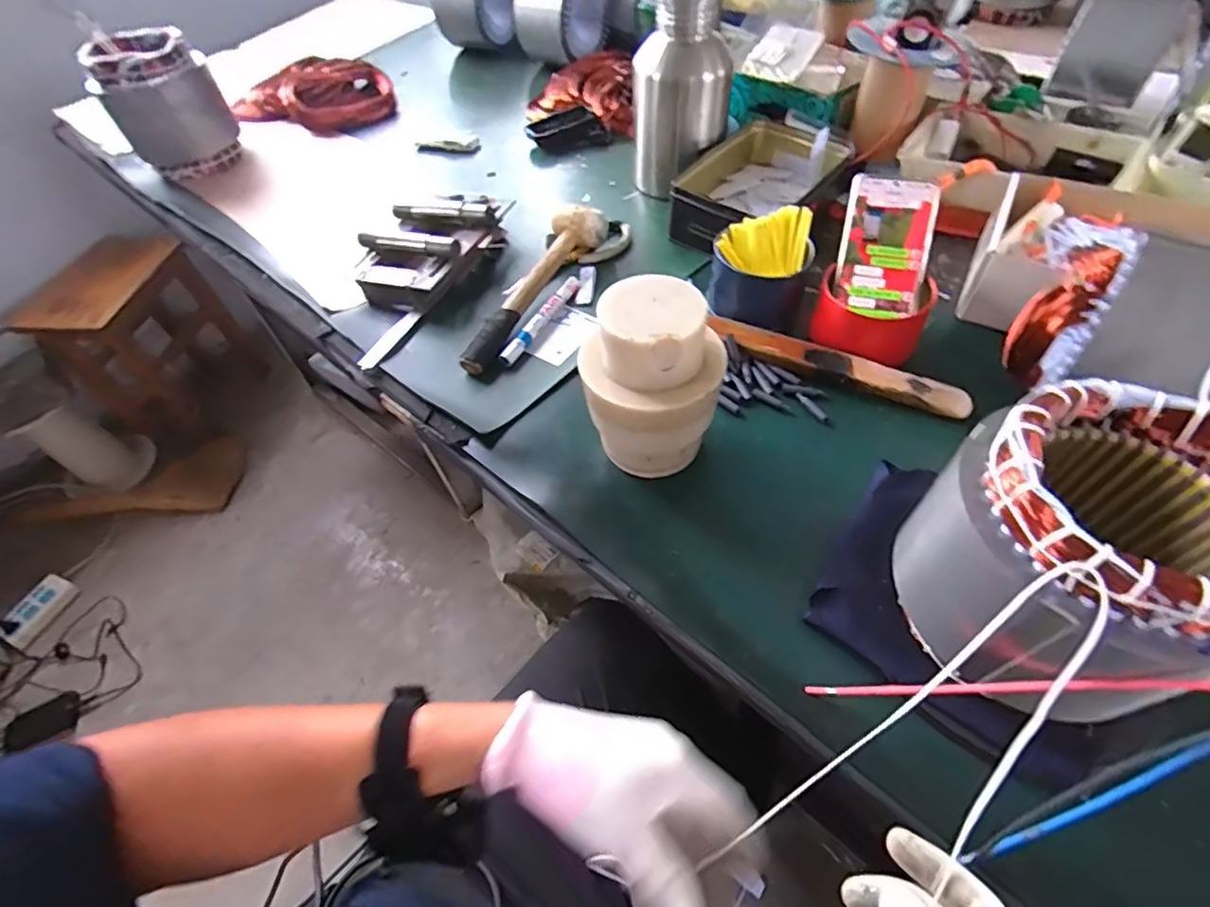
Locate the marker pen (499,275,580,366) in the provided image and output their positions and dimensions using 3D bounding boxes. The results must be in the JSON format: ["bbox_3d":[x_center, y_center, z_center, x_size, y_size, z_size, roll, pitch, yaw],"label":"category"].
[{"bbox_3d":[-0.070,-0.147,0.627,0.017,0.013,0.140,23,59,21],"label":"marker pen"}]

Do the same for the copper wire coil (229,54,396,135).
[{"bbox_3d":[-0.519,-0.637,1.013,0.256,0.054,0.211,-24,55,-12],"label":"copper wire coil"}]

